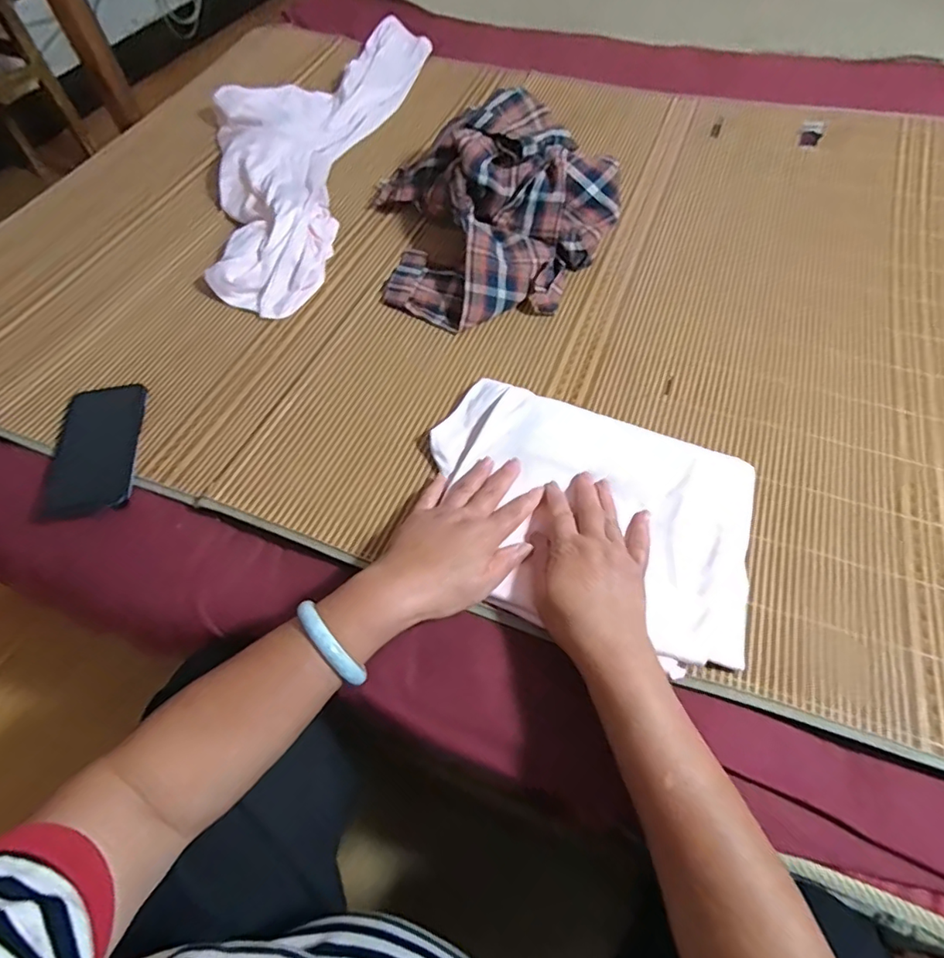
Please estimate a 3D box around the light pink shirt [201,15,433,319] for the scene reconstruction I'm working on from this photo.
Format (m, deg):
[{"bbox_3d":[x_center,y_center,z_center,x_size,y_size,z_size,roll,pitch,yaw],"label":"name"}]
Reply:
[{"bbox_3d":[-0.282,-0.534,0.860,0.282,0.060,0.718,8,58,7],"label":"light pink shirt"}]

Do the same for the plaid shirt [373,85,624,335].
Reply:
[{"bbox_3d":[0.028,-0.348,0.698,0.308,0.113,0.313,-2,58,1],"label":"plaid shirt"}]

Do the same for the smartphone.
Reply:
[{"bbox_3d":[-0.391,-0.036,0.572,0.092,0.014,0.156,-7,58,-3],"label":"smartphone"}]

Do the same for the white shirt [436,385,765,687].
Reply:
[{"bbox_3d":[0.098,0.027,0.503,0.310,0.017,0.220,19,60,13],"label":"white shirt"}]

